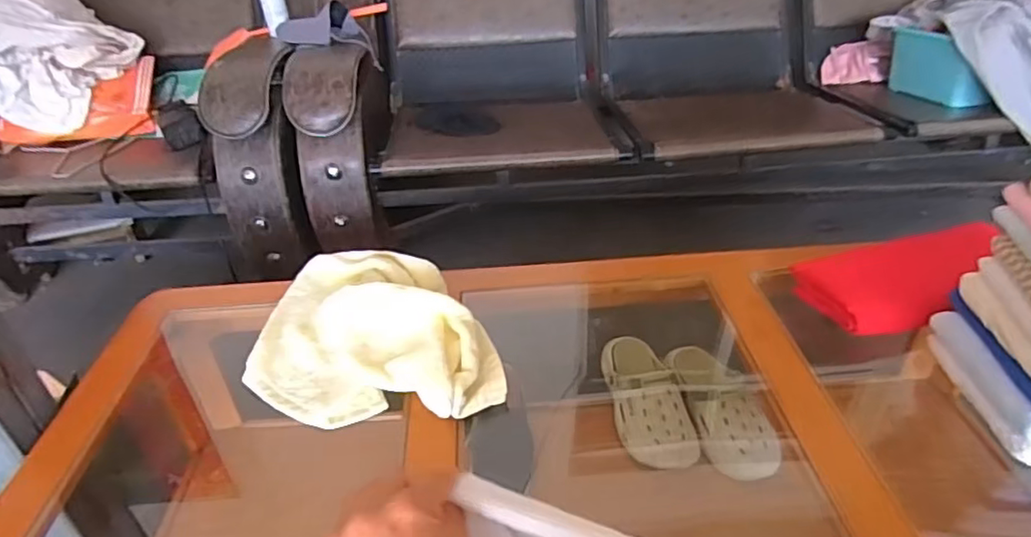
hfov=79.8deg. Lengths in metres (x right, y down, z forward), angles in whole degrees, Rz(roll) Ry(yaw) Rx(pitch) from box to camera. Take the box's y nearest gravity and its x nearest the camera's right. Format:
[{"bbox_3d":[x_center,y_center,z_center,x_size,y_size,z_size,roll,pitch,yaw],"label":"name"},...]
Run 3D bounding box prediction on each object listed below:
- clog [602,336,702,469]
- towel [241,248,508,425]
[{"bbox_3d":[0.223,0.214,1.023,0.115,0.074,0.234,-8,34,-7],"label":"clog"},{"bbox_3d":[-0.167,0.062,0.764,0.297,0.067,0.278,-2,34,2],"label":"towel"}]

